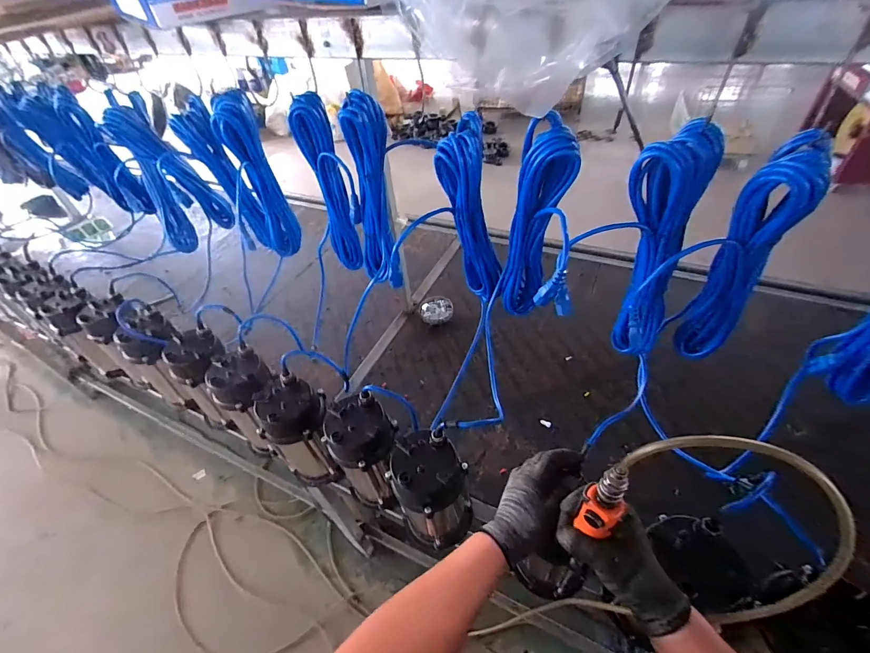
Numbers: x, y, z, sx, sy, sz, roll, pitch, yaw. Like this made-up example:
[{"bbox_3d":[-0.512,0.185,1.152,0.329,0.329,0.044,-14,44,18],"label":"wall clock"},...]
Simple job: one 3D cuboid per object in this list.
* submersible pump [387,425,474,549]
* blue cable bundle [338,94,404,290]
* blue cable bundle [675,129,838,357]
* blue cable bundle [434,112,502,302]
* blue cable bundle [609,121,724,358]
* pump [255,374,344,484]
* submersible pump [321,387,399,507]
[{"bbox_3d":[-0.005,0.311,0.721,0.127,0.268,0.116,31,57,31],"label":"submersible pump"},{"bbox_3d":[-0.114,-0.233,0.729,0.089,0.341,0.047,-14,46,-7],"label":"blue cable bundle"},{"bbox_3d":[0.420,-0.071,0.545,0.073,0.356,0.088,29,56,30],"label":"blue cable bundle"},{"bbox_3d":[0.062,-0.174,0.676,0.098,0.330,0.072,16,50,20],"label":"blue cable bundle"},{"bbox_3d":[0.315,-0.095,0.570,0.069,0.351,0.094,-27,49,-18],"label":"blue cable bundle"},{"bbox_3d":[-0.280,0.230,0.832,0.116,0.264,0.112,-6,46,1],"label":"pump"},{"bbox_3d":[-0.124,0.264,0.776,0.146,0.261,0.119,18,51,22],"label":"submersible pump"}]

